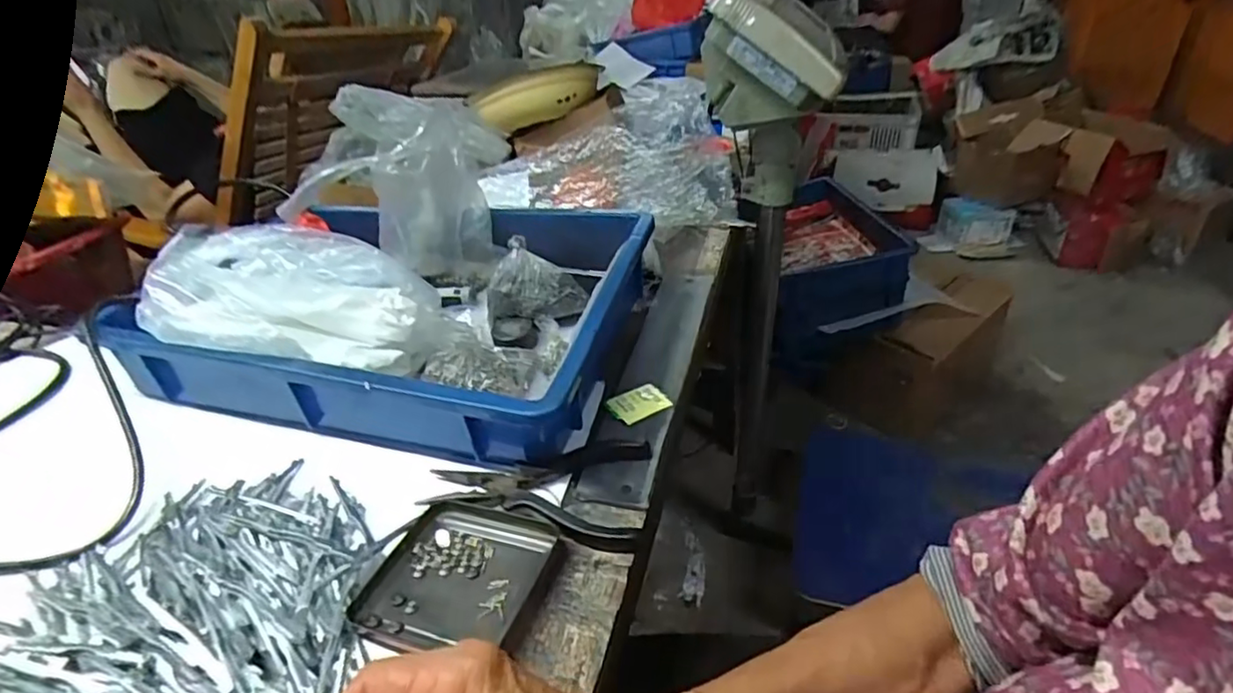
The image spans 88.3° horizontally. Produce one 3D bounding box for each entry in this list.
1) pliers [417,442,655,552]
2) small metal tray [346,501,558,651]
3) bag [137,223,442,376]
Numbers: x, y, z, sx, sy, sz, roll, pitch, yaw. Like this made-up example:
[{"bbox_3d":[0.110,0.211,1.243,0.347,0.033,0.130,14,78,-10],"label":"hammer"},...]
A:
[{"bbox_3d":[-0.054,0.093,0.432,0.148,0.014,0.088,3,34,11],"label":"pliers"},{"bbox_3d":[-0.097,0.136,0.380,0.096,0.009,0.096,9,35,18],"label":"small metal tray"},{"bbox_3d":[-0.248,-0.037,0.499,0.204,0.083,0.078,10,28,-15],"label":"bag"}]

